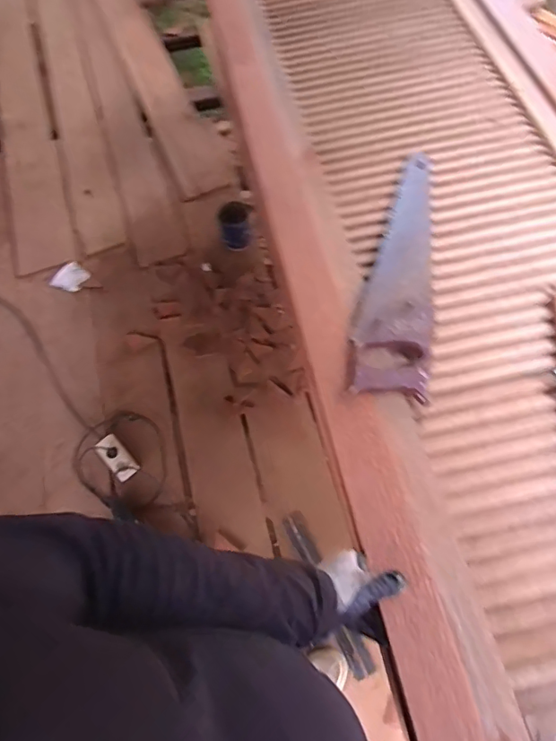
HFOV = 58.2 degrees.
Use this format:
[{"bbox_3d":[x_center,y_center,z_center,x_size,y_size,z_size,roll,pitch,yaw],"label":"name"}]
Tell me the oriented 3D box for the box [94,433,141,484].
[{"bbox_3d":[-0.471,0.253,1.458,0.065,0.049,0.146,-41,68,-14],"label":"box"}]

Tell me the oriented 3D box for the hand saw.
[{"bbox_3d":[0.187,-0.165,0.733,0.108,0.034,0.464,10,66,10],"label":"hand saw"}]

